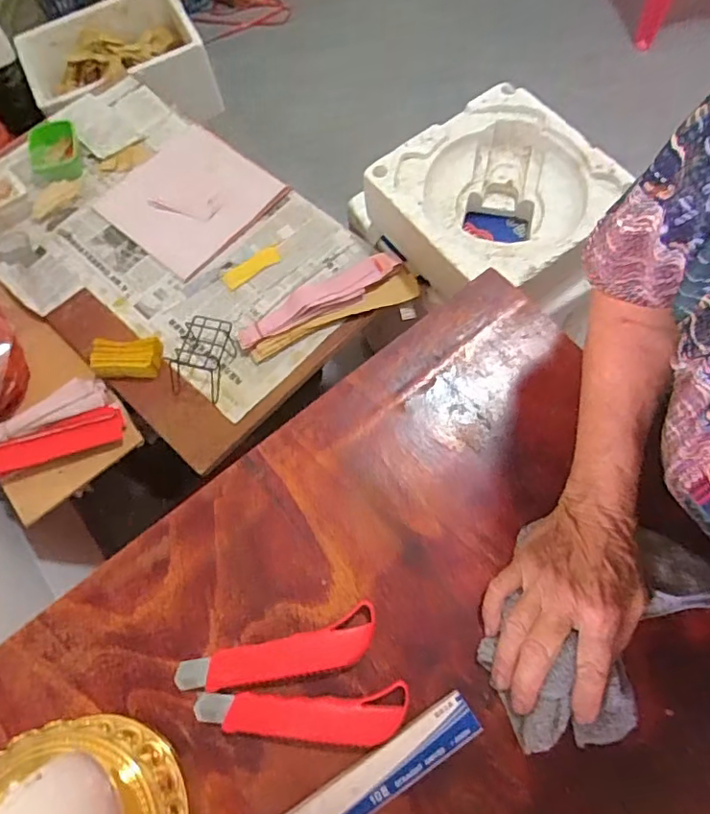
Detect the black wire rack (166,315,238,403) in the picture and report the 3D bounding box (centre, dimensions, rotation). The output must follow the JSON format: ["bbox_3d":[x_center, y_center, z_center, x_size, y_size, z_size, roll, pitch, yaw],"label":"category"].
[{"bbox_3d":[-0.240,-0.080,0.873,0.081,0.054,0.119,16,70,11],"label":"black wire rack"}]

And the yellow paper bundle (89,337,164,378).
[{"bbox_3d":[-0.359,-0.079,0.888,0.110,0.042,0.059,-2,68,4],"label":"yellow paper bundle"}]

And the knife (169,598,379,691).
[{"bbox_3d":[-0.058,0.182,0.411,0.151,0.023,0.035,-16,67,-1],"label":"knife"}]

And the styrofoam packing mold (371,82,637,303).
[{"bbox_3d":[0.228,-0.318,0.909,0.307,0.149,0.301,-38,70,-10],"label":"styrofoam packing mold"}]

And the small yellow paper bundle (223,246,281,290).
[{"bbox_3d":[-0.178,-0.242,0.966,0.107,0.007,0.034,-35,69,-9],"label":"small yellow paper bundle"}]

